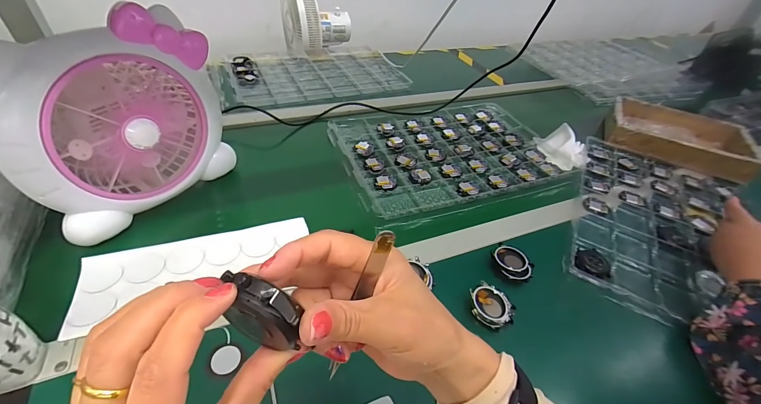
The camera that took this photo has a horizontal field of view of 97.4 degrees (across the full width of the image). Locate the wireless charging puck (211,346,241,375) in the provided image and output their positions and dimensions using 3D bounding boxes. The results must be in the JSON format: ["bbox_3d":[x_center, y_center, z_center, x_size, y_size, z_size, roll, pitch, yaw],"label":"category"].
[{"bbox_3d":[-0.164,0.168,0.357,0.026,0.008,0.027,-1,44,-9],"label":"wireless charging puck"}]

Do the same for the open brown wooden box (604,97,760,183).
[{"bbox_3d":[0.670,-0.155,0.762,0.261,0.057,0.221,28,47,21],"label":"open brown wooden box"}]

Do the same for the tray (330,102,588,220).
[{"bbox_3d":[0.138,-0.108,0.688,0.430,0.015,0.299,-11,46,-19],"label":"tray"}]

